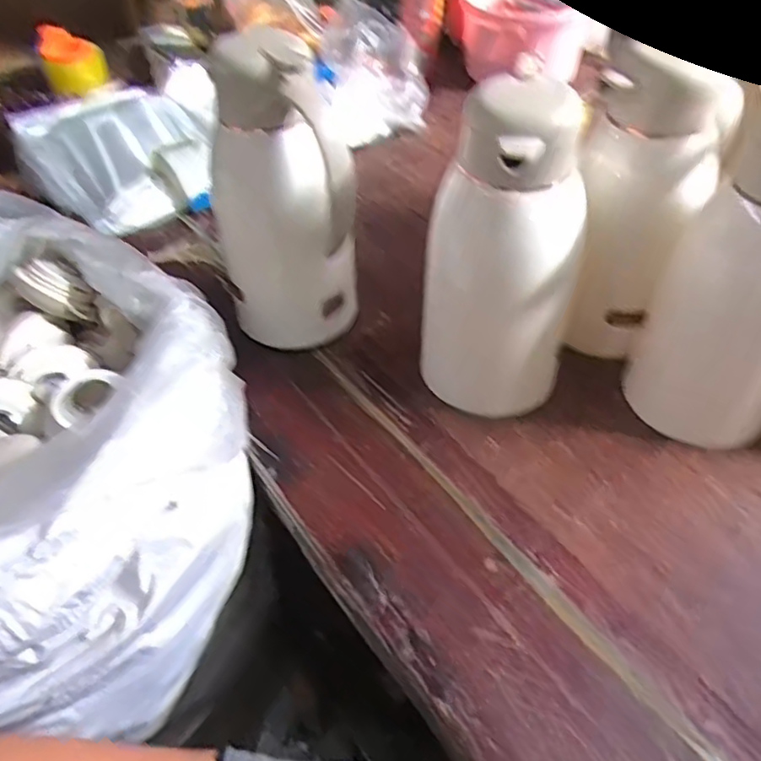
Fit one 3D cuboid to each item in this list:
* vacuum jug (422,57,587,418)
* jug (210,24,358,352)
[{"bbox_3d":[0.100,-0.094,0.557,0.127,0.266,0.113,18,51,19],"label":"vacuum jug"},{"bbox_3d":[-0.095,-0.163,0.624,0.122,0.269,0.137,-12,48,-8],"label":"jug"}]

